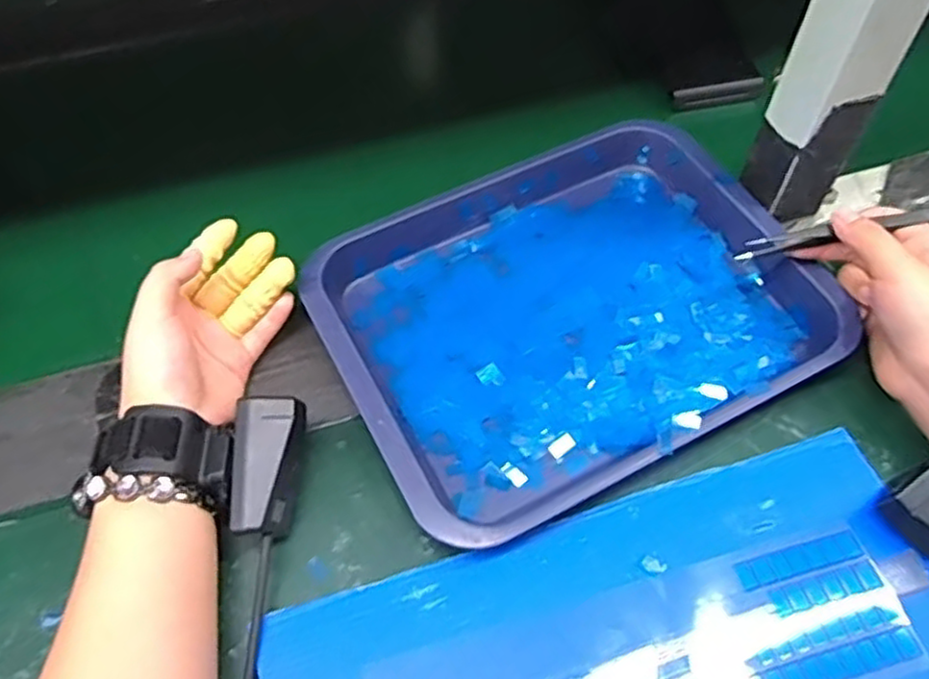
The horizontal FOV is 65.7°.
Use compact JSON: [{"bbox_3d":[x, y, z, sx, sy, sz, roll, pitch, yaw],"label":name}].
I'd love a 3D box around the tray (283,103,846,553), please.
[{"bbox_3d":[0.058,-0.025,0.441,0.280,0.035,0.235,-25,57,-16],"label":"tray"}]

